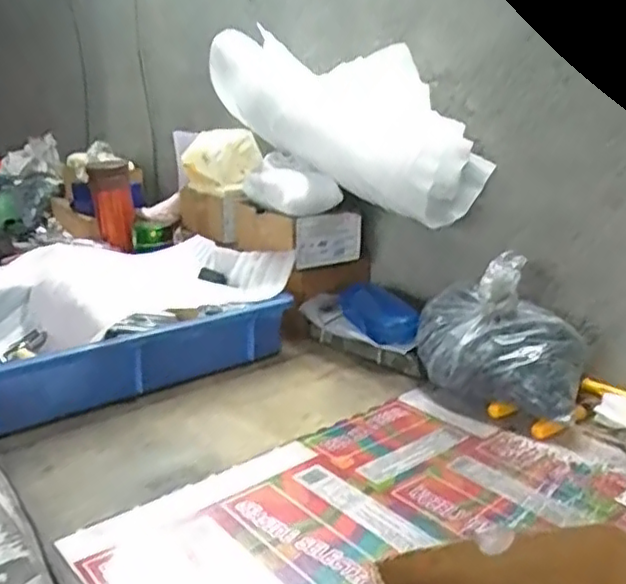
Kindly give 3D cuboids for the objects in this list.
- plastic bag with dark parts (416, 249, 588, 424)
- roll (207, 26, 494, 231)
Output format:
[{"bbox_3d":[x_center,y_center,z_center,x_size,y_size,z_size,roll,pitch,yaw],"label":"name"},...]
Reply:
[{"bbox_3d":[0.193,0.049,0.690,0.177,0.143,0.113,9,20,30],"label":"plastic bag with dark parts"},{"bbox_3d":[0.023,-0.230,0.816,0.404,0.168,0.107,32,31,27],"label":"roll"}]

